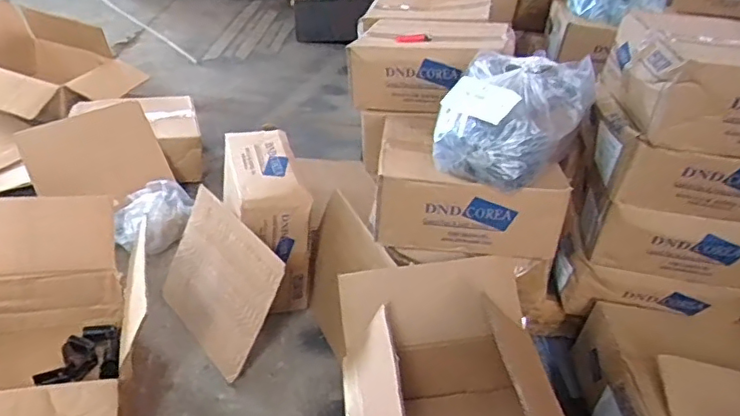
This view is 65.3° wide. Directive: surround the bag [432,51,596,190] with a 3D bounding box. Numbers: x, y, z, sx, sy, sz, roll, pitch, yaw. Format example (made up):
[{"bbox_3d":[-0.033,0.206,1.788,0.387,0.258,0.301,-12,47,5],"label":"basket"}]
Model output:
[{"bbox_3d":[0.236,-0.153,0.965,0.224,0.152,0.234,23,34,20],"label":"bag"}]

